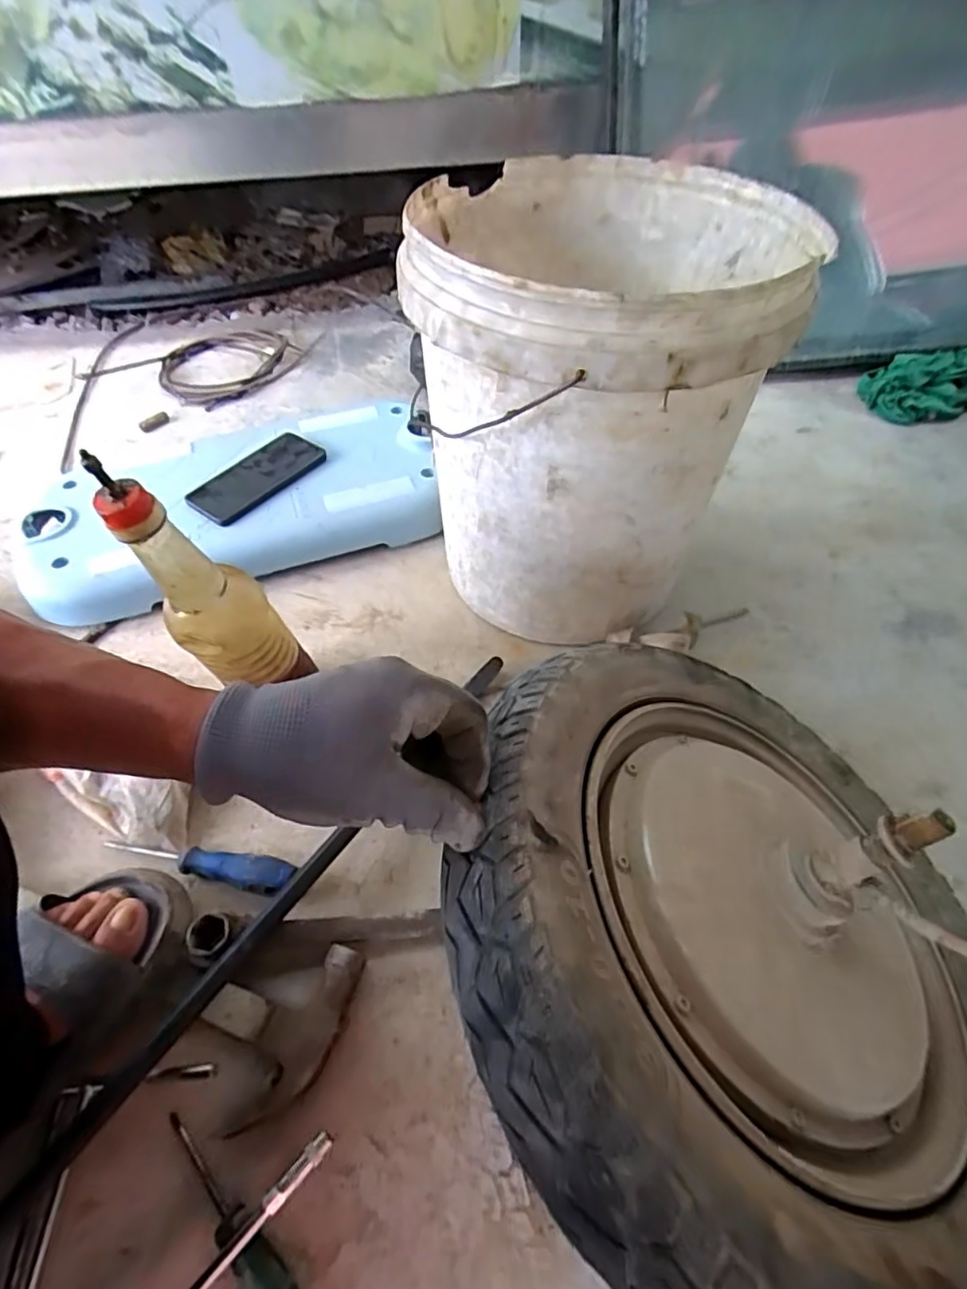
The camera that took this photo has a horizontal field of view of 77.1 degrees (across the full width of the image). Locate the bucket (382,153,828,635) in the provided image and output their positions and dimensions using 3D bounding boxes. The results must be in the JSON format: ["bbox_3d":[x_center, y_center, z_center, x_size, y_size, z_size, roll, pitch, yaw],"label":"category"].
[{"bbox_3d":[0.098,-0.226,0.582,0.287,0.321,0.309,-2,51,2],"label":"bucket"}]

